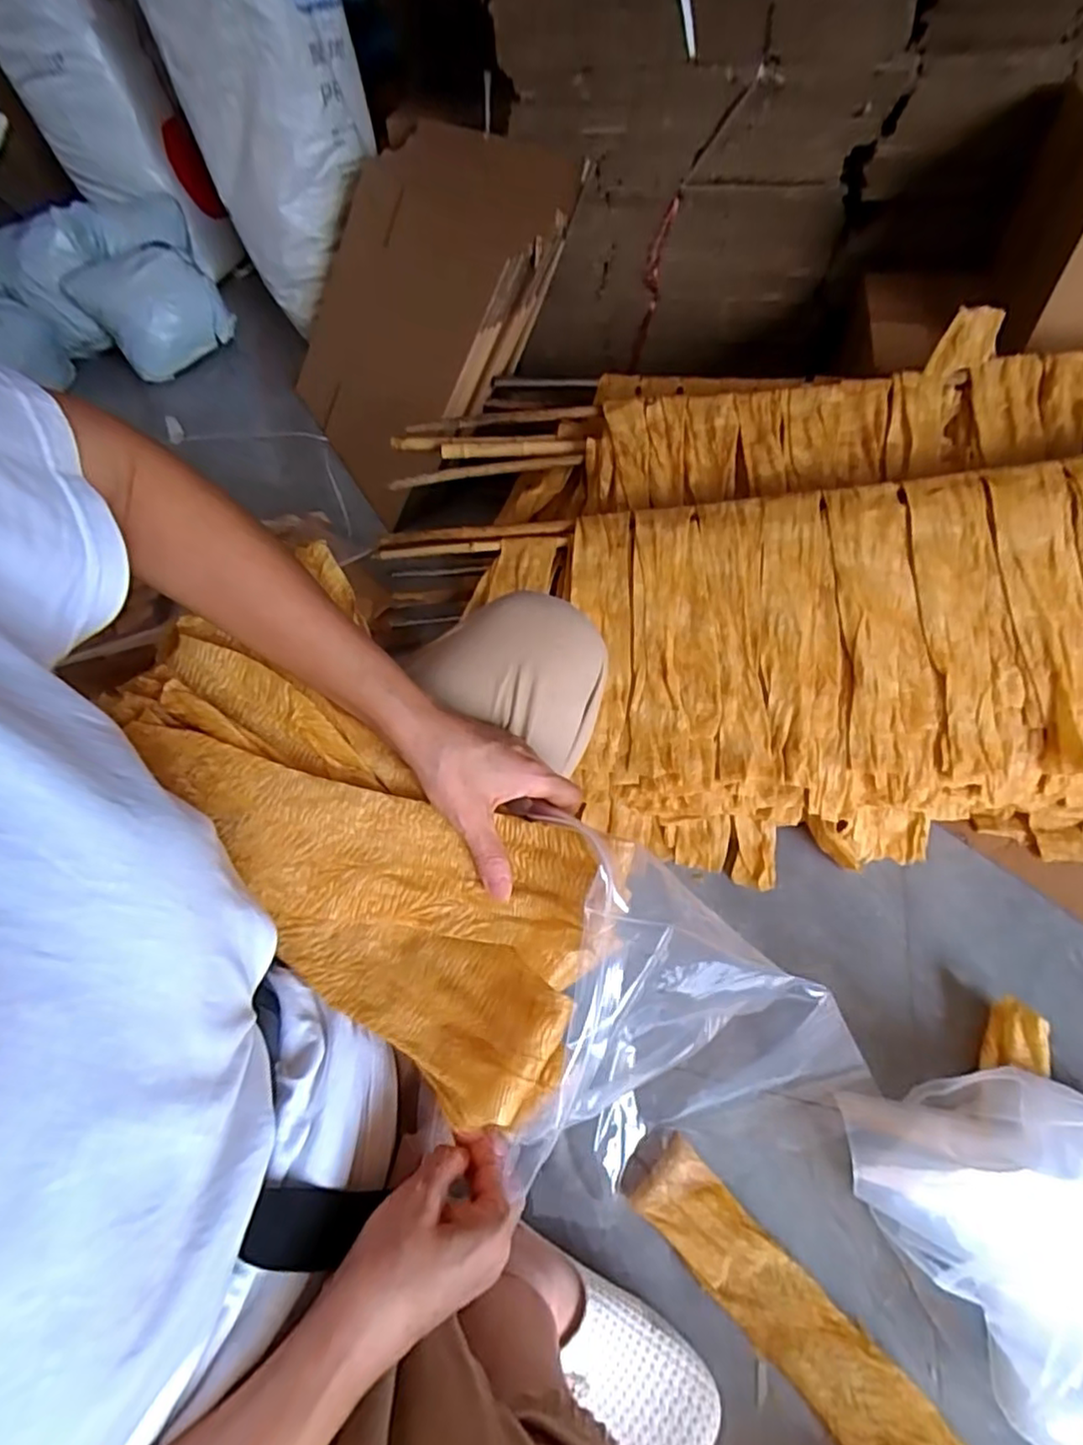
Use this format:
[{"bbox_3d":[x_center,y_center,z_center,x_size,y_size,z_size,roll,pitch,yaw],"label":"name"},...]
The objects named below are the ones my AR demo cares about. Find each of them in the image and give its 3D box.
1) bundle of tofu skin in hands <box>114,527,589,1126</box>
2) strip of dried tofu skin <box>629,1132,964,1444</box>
[{"bbox_3d":[-0.092,0.061,0.396,0.342,0.047,0.185,44,67,5],"label":"bundle of tofu skin in hands"},{"bbox_3d":[0.209,0.497,0.535,0.297,0.014,0.072,38,66,26],"label":"strip of dried tofu skin"}]

